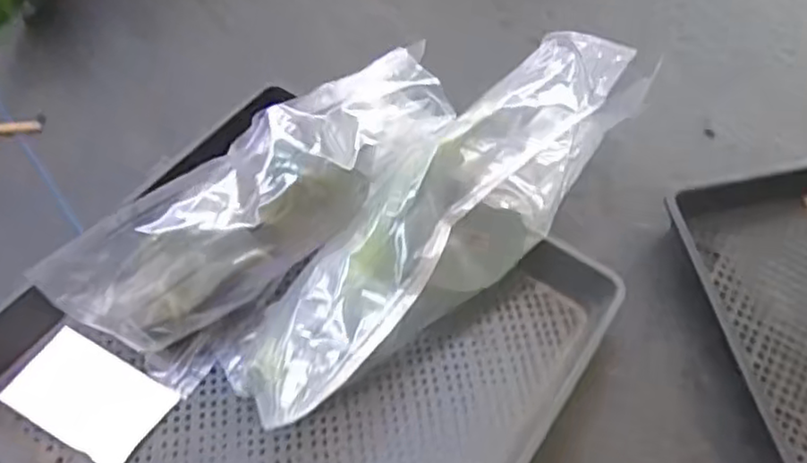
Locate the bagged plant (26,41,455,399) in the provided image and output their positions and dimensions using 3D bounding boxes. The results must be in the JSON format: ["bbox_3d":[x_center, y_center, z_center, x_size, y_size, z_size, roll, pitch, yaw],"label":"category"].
[{"bbox_3d":[-0.113,-0.010,0.619,0.347,0.140,0.114,-37,70,-19],"label":"bagged plant"}]

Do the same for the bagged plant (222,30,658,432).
[{"bbox_3d":[0.037,-0.016,0.603,0.437,0.107,0.120,-38,70,-20],"label":"bagged plant"}]

